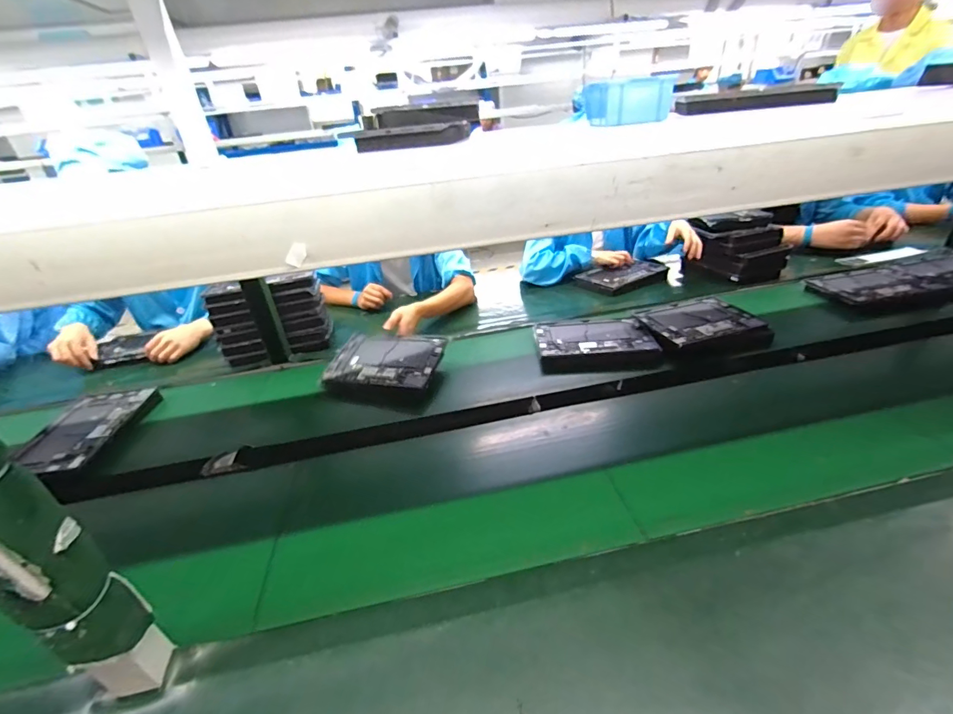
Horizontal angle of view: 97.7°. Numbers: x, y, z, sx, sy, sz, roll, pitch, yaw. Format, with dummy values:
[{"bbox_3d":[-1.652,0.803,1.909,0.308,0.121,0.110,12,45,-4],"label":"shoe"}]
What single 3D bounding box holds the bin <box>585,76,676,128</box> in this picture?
[{"bbox_3d":[0.257,-0.433,0.709,0.124,0.064,0.098,-6,31,1],"label":"bin"}]

